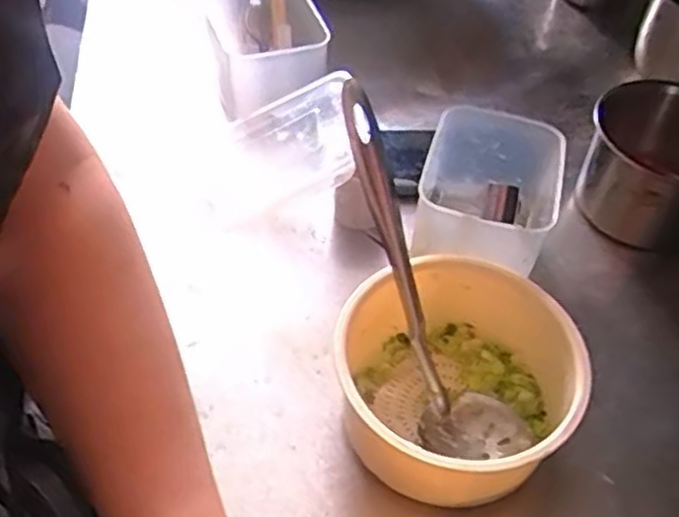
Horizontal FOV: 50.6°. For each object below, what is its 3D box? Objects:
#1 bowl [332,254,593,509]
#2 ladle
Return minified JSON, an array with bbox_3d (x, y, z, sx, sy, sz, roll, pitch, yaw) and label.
[{"bbox_3d":[0.068,0.073,0.435,0.134,0.079,0.142,0,49,0],"label":"bowl"},{"bbox_3d":[0.040,0.012,0.448,0.070,0.066,0.243,-21,97,-17],"label":"ladle"}]

